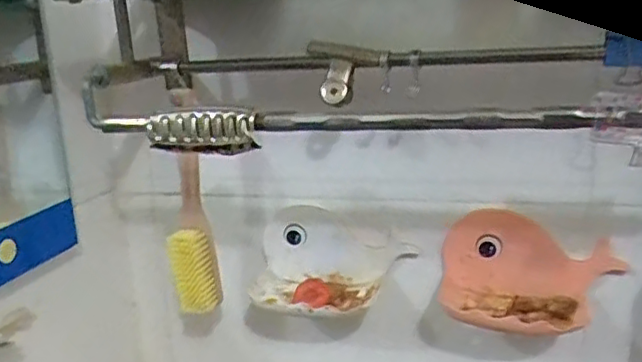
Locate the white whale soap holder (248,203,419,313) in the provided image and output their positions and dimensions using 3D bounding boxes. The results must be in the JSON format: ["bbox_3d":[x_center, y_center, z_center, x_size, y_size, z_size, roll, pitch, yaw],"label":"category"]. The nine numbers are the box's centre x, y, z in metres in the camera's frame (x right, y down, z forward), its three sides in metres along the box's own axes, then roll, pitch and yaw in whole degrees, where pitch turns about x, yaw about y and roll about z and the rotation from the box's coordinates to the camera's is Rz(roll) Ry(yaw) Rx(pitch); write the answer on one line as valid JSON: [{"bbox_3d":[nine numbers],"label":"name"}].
[{"bbox_3d":[0.004,0.082,0.638,0.167,0.083,0.082,1,15,17],"label":"white whale soap holder"}]

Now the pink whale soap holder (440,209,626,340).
[{"bbox_3d":[0.191,0.085,0.579,0.165,0.091,0.069,1,15,16],"label":"pink whale soap holder"}]

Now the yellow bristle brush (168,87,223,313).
[{"bbox_3d":[-0.133,0.023,0.634,0.043,0.224,0.033,-1,14,8],"label":"yellow bristle brush"}]

